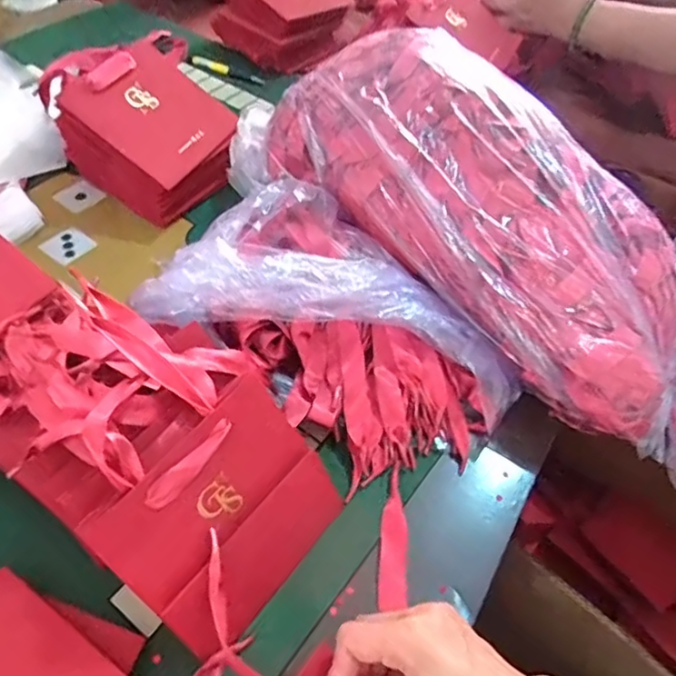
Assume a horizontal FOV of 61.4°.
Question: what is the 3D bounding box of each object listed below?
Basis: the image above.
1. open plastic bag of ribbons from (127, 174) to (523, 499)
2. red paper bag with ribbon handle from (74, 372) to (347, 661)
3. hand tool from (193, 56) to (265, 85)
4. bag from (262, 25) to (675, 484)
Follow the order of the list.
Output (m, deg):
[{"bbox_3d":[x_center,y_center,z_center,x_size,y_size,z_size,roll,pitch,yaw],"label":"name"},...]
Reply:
[{"bbox_3d":[0.001,-0.008,0.482,0.283,0.103,0.186,32,56,20],"label":"open plastic bag of ribbons"},{"bbox_3d":[-0.067,0.115,0.370,0.010,0.128,0.139,-1,37,49],"label":"red paper bag with ribbon handle"},{"bbox_3d":[-0.159,-0.391,0.832,0.124,0.012,0.013,25,54,15],"label":"hand tool"},{"bbox_3d":[0.158,-0.111,0.547,0.219,0.154,0.505,-33,60,-26],"label":"bag"}]

